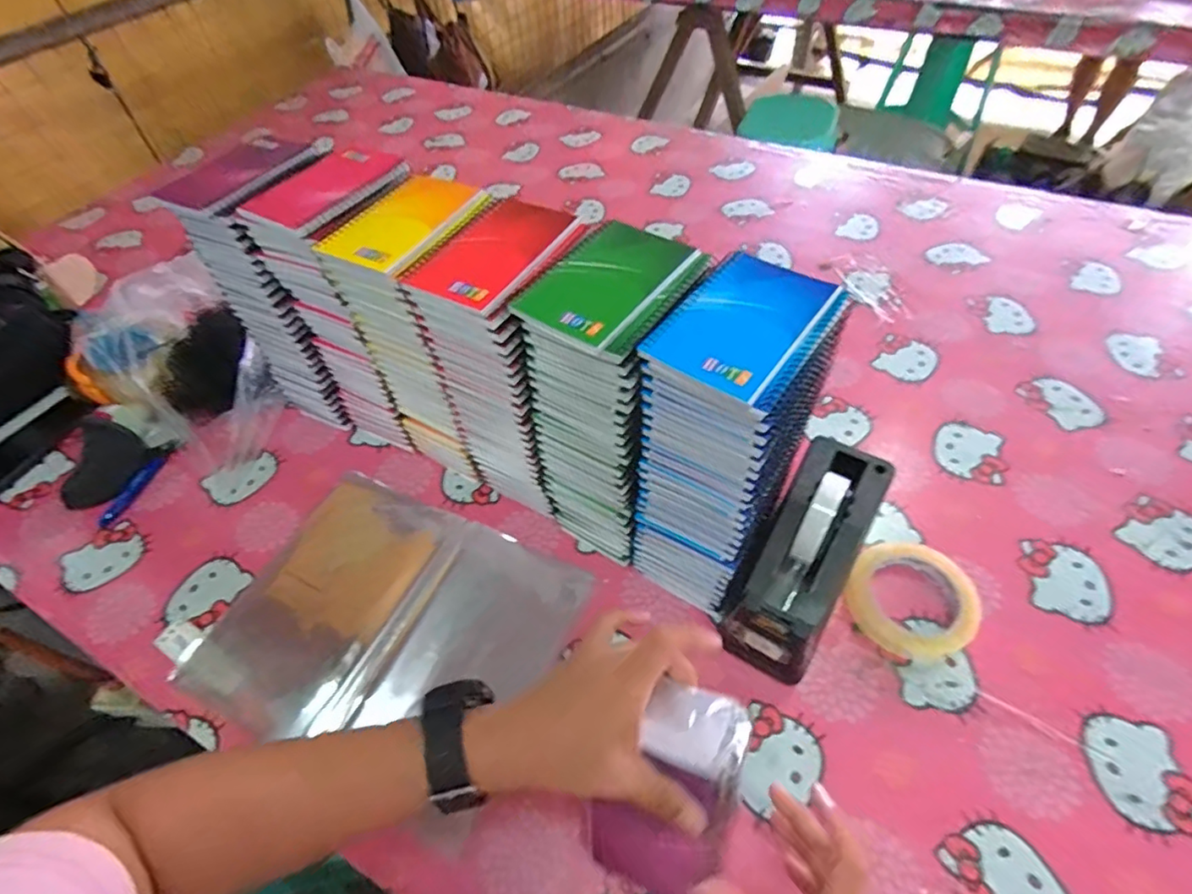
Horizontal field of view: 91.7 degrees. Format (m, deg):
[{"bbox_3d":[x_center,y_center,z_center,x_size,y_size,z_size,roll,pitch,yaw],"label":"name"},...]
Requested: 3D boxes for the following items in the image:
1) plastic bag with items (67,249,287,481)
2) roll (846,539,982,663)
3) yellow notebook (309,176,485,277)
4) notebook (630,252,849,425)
[{"bbox_3d":[-0.523,-0.110,0.735,0.324,0.103,0.215,35,63,27],"label":"plastic bag with items"},{"bbox_3d":[0.288,0.136,0.527,0.105,0.026,0.102,-2,53,3],"label":"roll"},{"bbox_3d":[-0.168,-0.197,0.496,0.093,0.009,0.127,25,59,21],"label":"yellow notebook"},{"bbox_3d":[0.102,-0.084,0.389,0.091,0.011,0.132,29,60,23],"label":"notebook"}]

